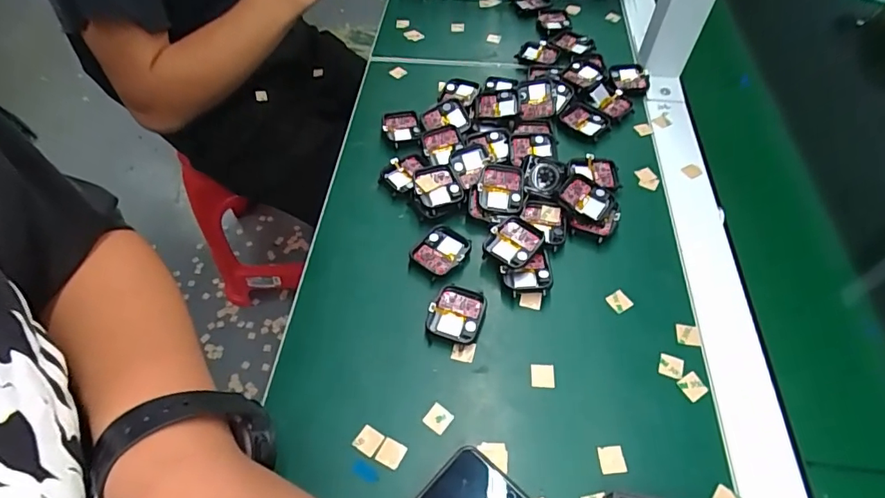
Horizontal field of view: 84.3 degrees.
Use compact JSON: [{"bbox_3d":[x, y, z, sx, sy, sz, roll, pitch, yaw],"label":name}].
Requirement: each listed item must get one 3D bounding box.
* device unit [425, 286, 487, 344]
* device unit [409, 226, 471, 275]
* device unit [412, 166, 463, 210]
[{"bbox_3d":[0.010,0.048,0.359,0.038,0.011,0.042,13,55,9],"label":"device unit"},{"bbox_3d":[0.000,0.002,0.391,0.042,0.013,0.037,-39,63,-25],"label":"device unit"},{"bbox_3d":[-0.004,-0.051,0.420,0.036,0.016,0.040,-20,57,-14],"label":"device unit"}]

